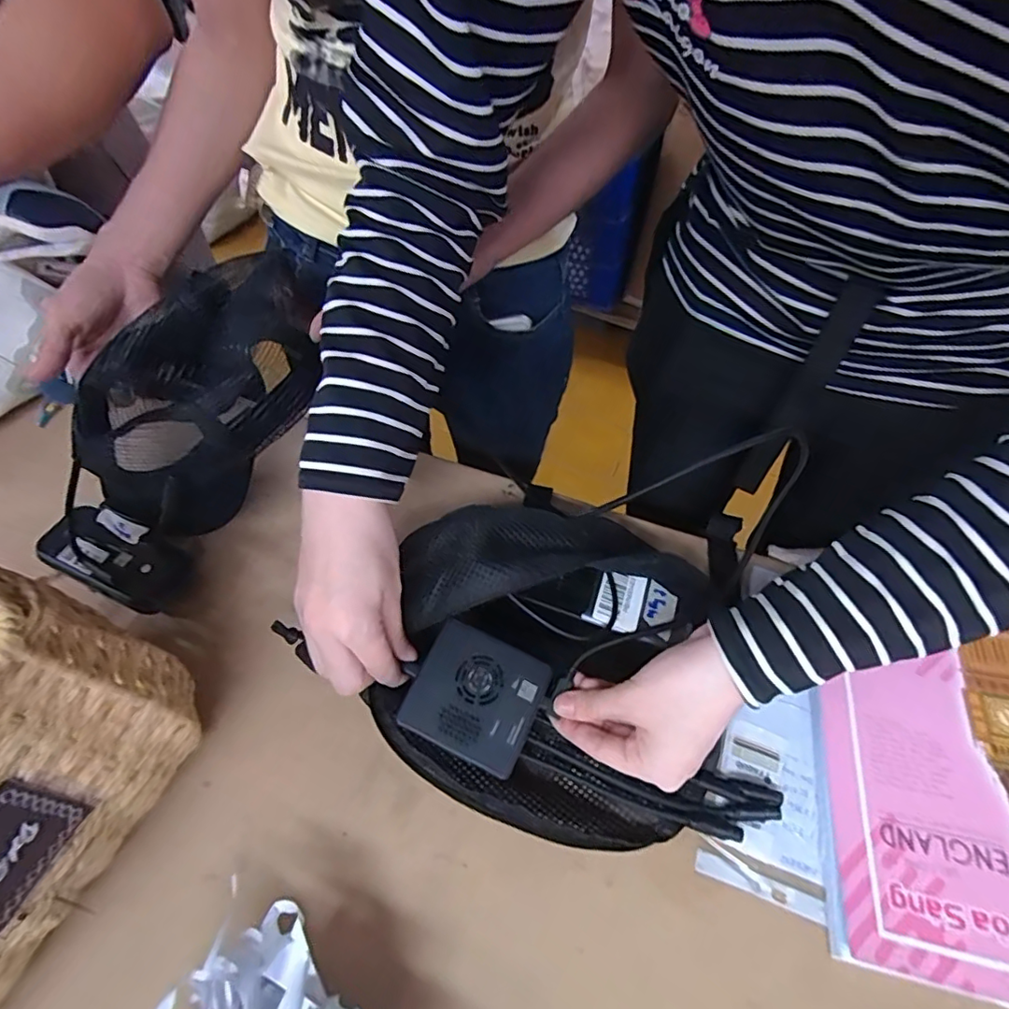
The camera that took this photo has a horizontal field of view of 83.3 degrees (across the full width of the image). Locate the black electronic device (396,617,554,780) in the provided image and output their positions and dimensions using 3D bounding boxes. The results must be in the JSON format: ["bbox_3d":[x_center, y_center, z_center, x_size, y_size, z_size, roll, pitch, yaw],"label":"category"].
[{"bbox_3d":[-0.017,0.116,0.348,0.074,0.018,0.069,21,56,16],"label":"black electronic device"}]

